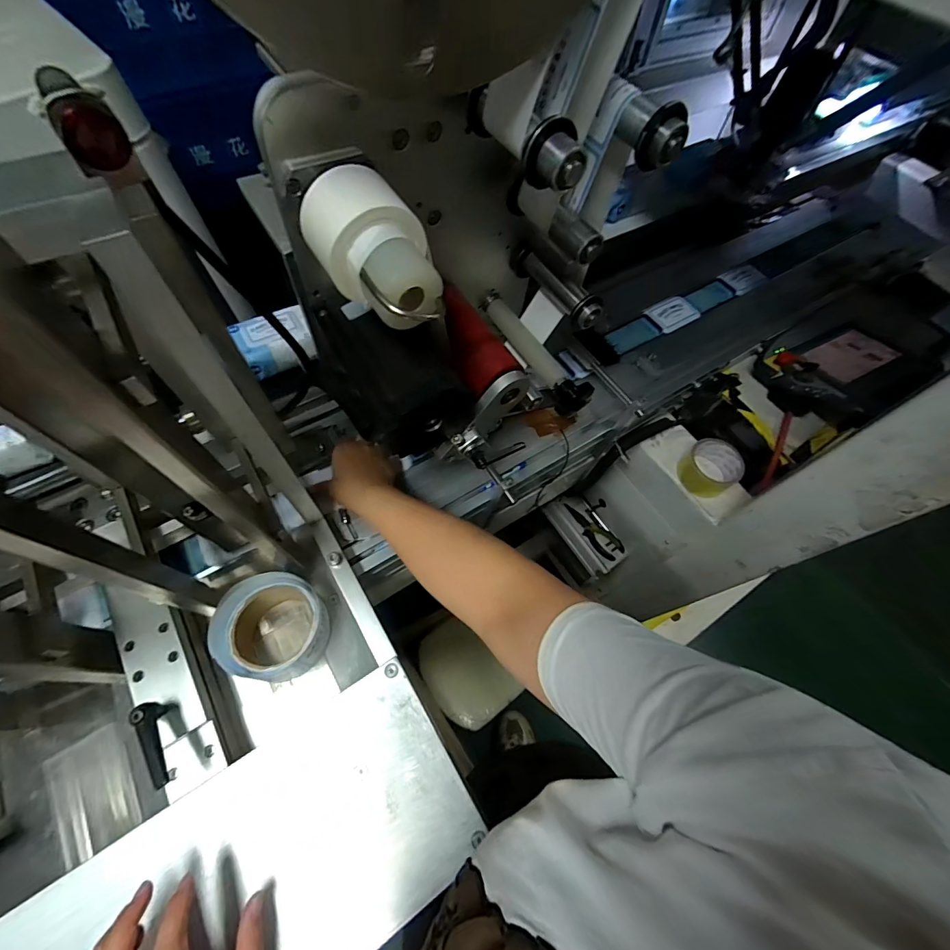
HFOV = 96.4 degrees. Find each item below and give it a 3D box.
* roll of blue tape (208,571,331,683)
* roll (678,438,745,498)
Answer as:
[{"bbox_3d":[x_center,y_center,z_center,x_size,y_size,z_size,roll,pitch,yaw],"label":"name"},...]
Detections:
[{"bbox_3d":[-0.214,0.162,0.457,0.106,0.059,0.101,1,62,-3],"label":"roll of blue tape"},{"bbox_3d":[0.392,-0.012,0.712,0.085,0.057,0.085,1,62,-3],"label":"roll"}]

